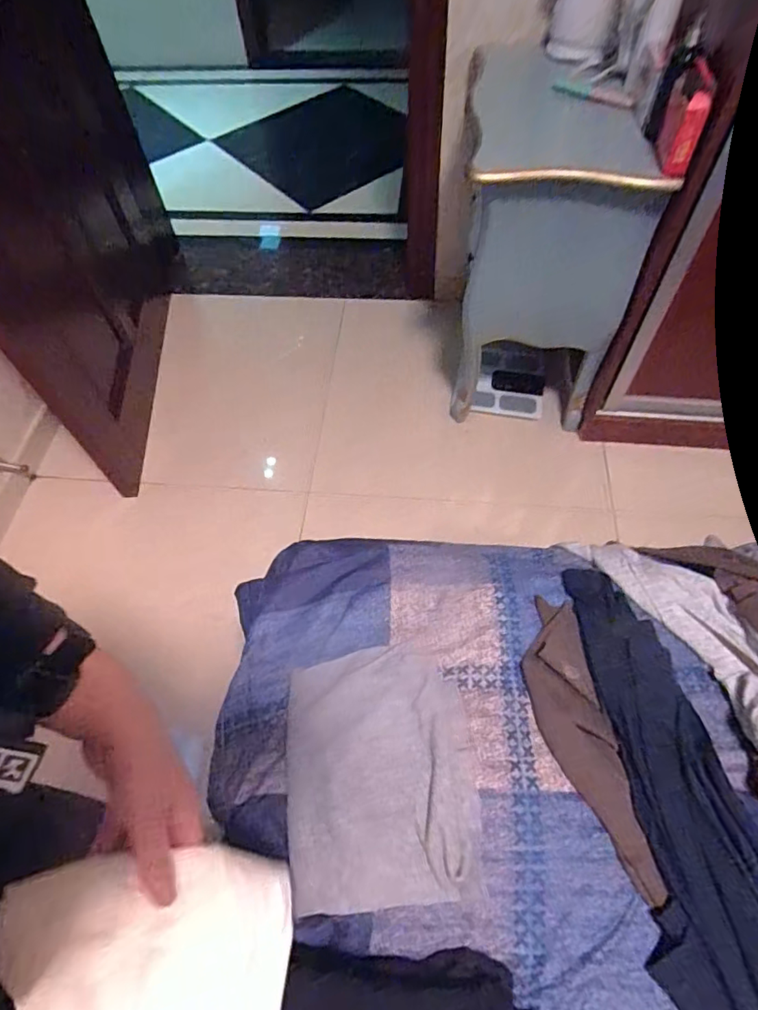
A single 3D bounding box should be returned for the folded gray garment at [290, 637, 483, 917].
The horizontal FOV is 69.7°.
[{"bbox_3d":[-0.002,0.257,0.540,0.175,0.045,0.228,-16,51,11],"label":"folded gray garment"}]

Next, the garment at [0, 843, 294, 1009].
[{"bbox_3d":[-0.140,0.327,0.343,0.193,0.061,0.185,10,50,-24],"label":"garment"}]

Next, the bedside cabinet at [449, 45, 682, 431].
[{"bbox_3d":[0.374,-0.568,1.331,0.360,0.661,0.411,1,59,3],"label":"bedside cabinet"}]

